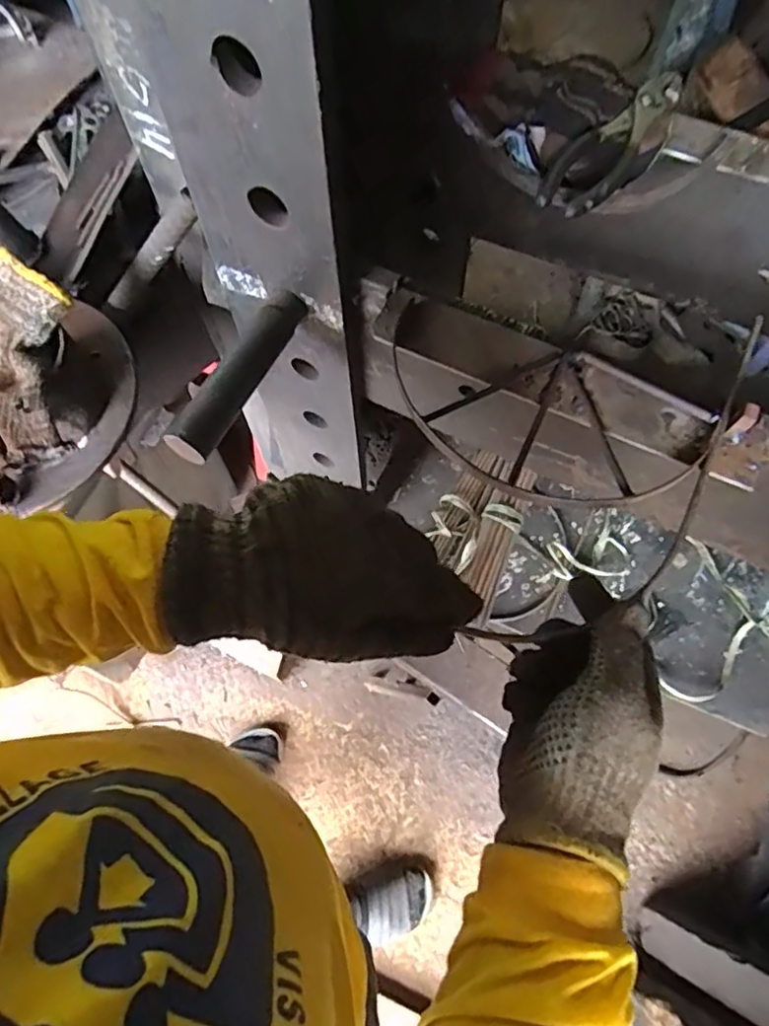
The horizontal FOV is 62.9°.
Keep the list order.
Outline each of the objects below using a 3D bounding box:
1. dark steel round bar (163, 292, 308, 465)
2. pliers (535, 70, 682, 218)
[{"bbox_3d":[-0.115,-0.110,0.496,0.024,0.035,0.160,25,69,12],"label":"dark steel round bar"},{"bbox_3d":[0.186,-0.308,0.517,0.056,0.017,0.187,32,71,15],"label":"pliers"}]

